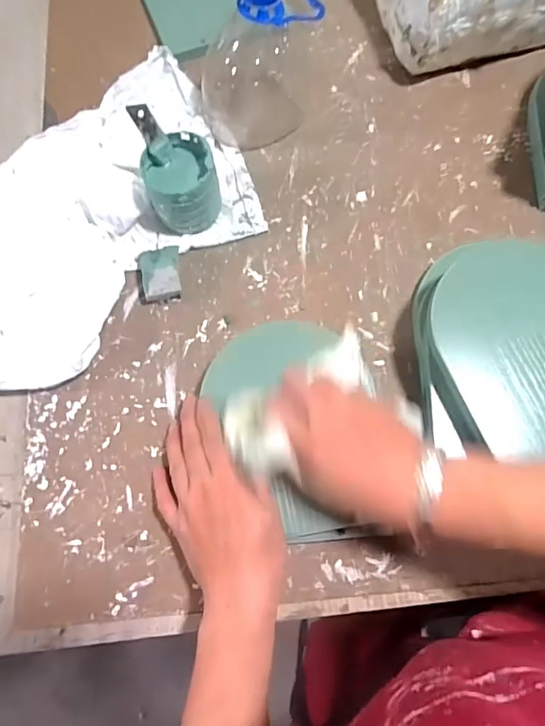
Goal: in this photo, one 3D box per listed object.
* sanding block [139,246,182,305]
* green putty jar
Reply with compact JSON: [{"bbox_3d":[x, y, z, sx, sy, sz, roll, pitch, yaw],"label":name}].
[{"bbox_3d":[-0.103,-0.079,0.433,0.039,0.025,0.049,-6,73,-2],"label":"sanding block"},{"bbox_3d":[-0.081,-0.161,0.432,0.061,0.065,0.068,-8,73,-3],"label":"green putty jar"}]

